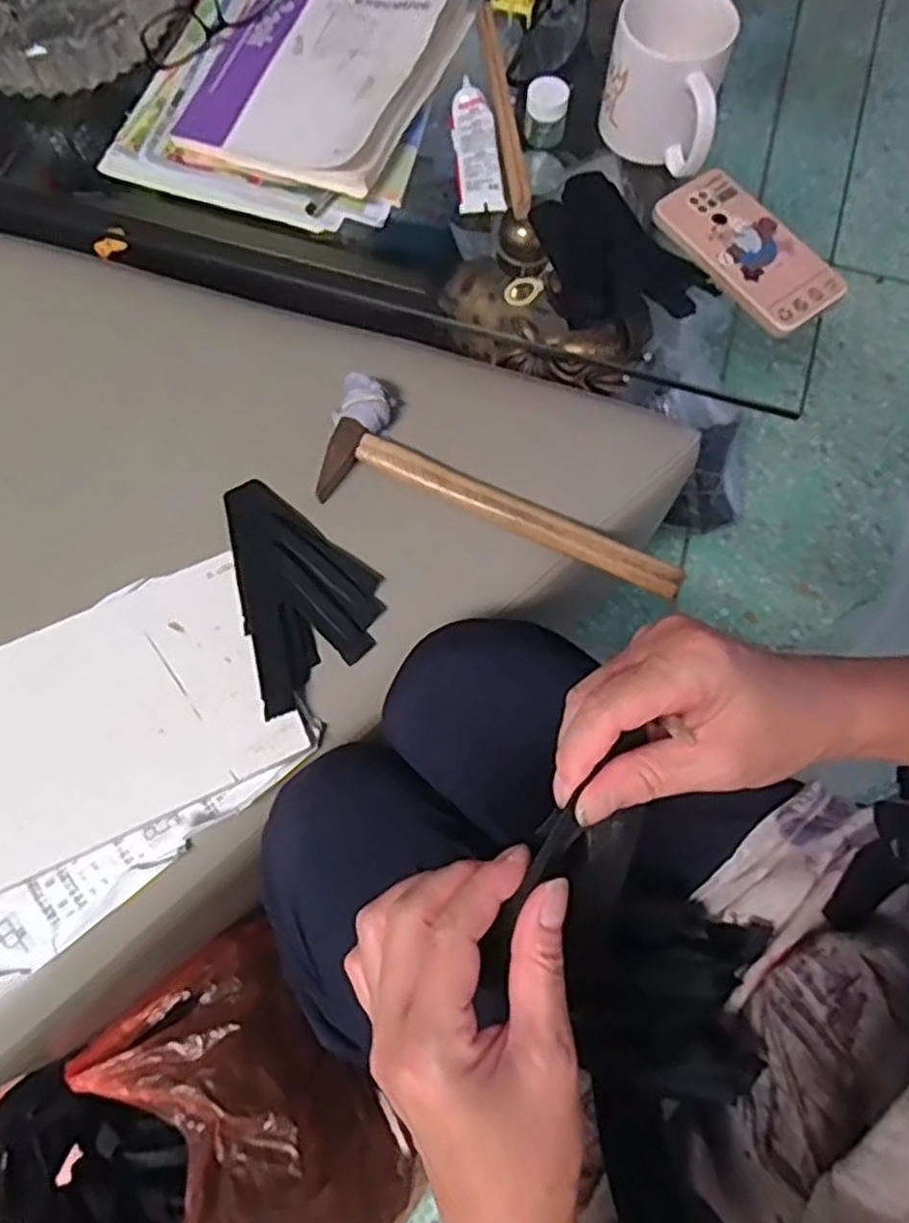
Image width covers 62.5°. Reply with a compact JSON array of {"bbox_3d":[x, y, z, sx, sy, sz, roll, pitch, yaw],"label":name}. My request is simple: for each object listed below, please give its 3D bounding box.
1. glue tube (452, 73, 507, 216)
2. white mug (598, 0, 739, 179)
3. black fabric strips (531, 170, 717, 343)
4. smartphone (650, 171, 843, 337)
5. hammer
[{"bbox_3d":[0.019,-0.406,0.652,0.037,0.024,0.133,-5,71,-2],"label":"glue tube"},{"bbox_3d":[0.175,-0.441,0.621,0.096,0.087,0.104,12,72,4],"label":"white mug"},{"bbox_3d":[0.121,-0.277,0.584,0.151,0.028,0.103,39,76,12],"label":"black fabric strips"},{"bbox_3d":[0.239,-0.298,0.614,0.081,0.016,0.161,-33,75,-11],"label":"smartphone"},{"bbox_3d":[0.036,-0.089,0.580,0.297,0.030,0.088,22,73,7],"label":"hammer"}]

